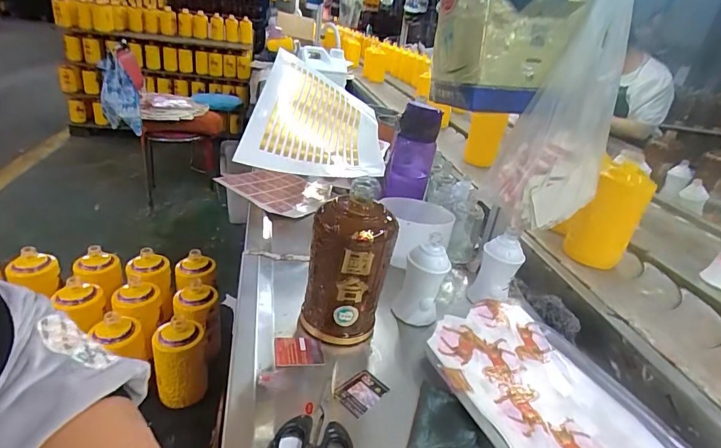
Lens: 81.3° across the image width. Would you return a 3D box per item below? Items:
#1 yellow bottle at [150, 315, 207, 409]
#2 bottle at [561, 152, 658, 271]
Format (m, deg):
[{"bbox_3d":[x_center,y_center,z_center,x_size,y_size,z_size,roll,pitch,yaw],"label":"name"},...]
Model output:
[{"bbox_3d":[-0.335,0.258,0.787,0.086,0.157,0.075,-2,28,-19],"label":"yellow bottle"},{"bbox_3d":[0.407,-0.019,0.686,0.086,0.175,0.088,23,30,27],"label":"bottle"}]

